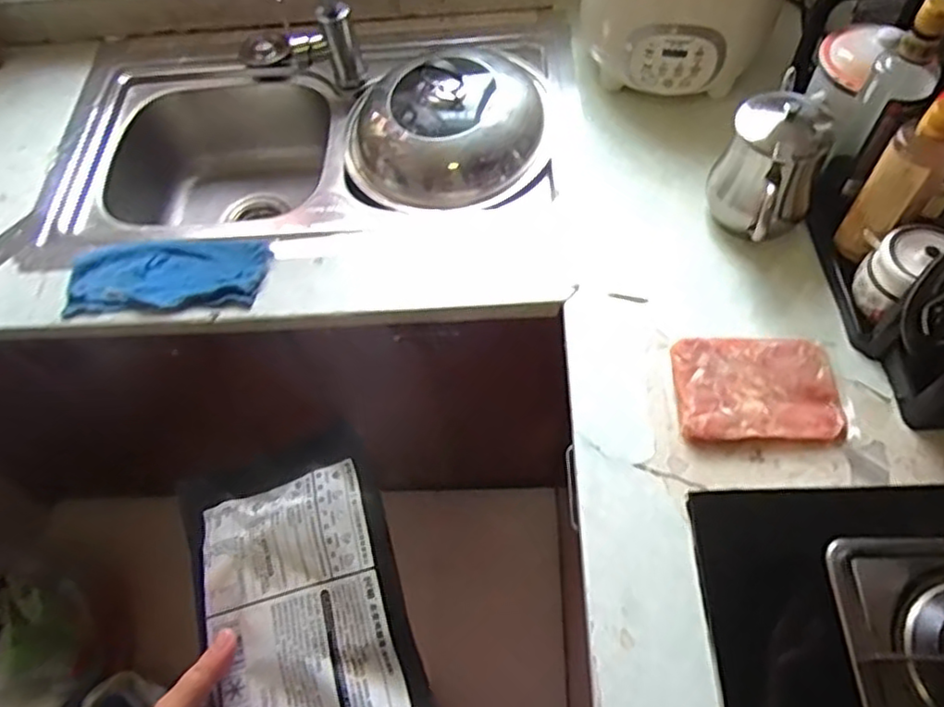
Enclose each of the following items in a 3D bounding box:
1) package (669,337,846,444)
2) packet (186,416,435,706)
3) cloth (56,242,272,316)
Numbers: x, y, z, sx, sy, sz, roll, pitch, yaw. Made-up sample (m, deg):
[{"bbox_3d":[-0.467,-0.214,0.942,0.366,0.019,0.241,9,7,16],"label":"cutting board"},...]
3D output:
[{"bbox_3d":[0.297,0.037,0.701,0.161,0.024,0.116,-2,57,3],"label":"package"},{"bbox_3d":[-0.117,0.168,0.455,0.146,0.014,0.215,-20,70,4],"label":"packet"},{"bbox_3d":[-0.376,-0.095,0.826,0.238,0.031,0.084,-4,58,4],"label":"cloth"}]

